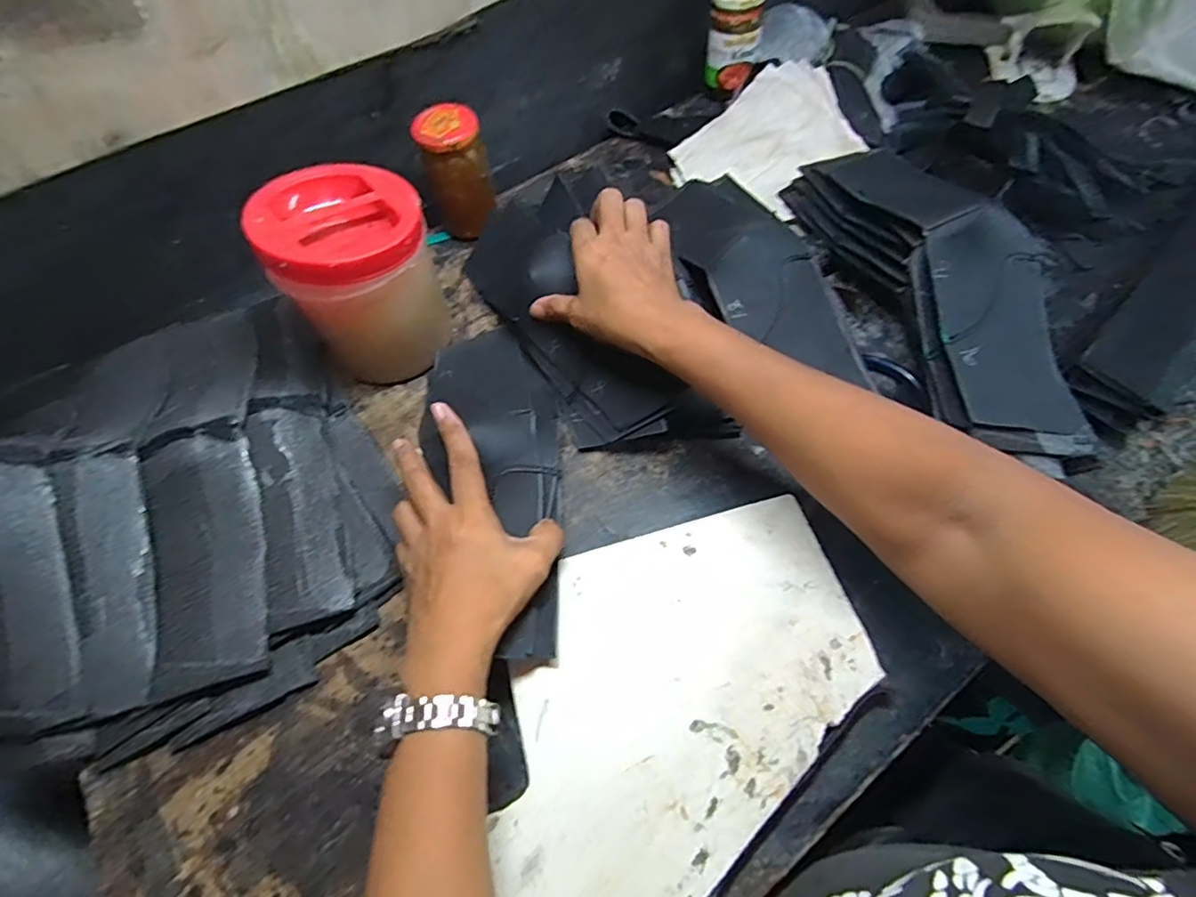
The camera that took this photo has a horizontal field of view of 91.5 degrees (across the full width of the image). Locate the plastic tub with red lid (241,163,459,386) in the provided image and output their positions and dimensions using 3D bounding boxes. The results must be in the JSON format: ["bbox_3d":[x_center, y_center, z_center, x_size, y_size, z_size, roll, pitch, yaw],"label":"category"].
[{"bbox_3d":[-0.187,-0.135,0.482,0.117,0.147,0.108,-2,58,3],"label":"plastic tub with red lid"}]

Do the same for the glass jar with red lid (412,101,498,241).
[{"bbox_3d":[-0.136,-0.271,0.573,0.058,0.102,0.056,-11,58,-3],"label":"glass jar with red lid"}]

